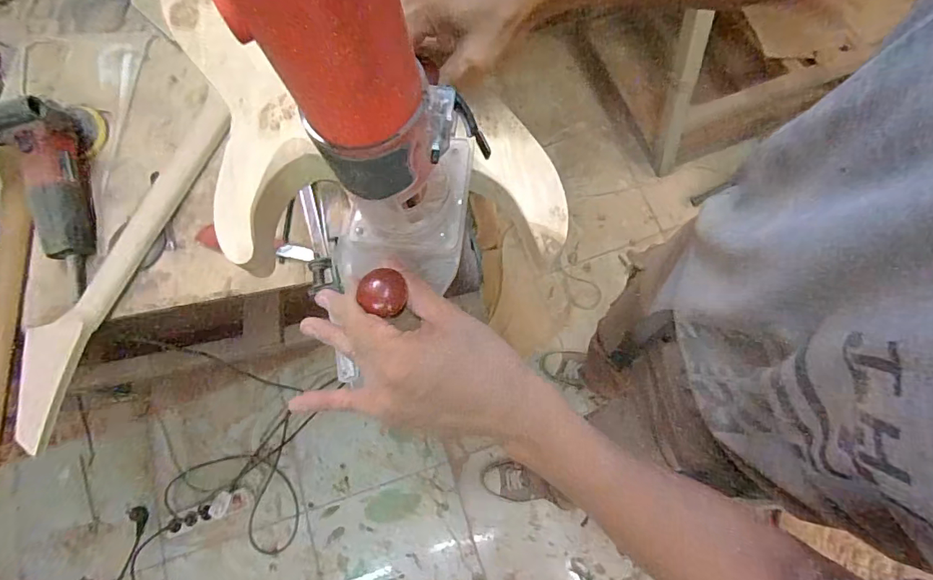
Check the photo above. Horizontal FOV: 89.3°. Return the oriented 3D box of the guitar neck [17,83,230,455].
[{"bbox_3d":[-0.498,-0.058,0.686,0.105,0.050,0.542,13,76,8],"label":"guitar neck"}]

